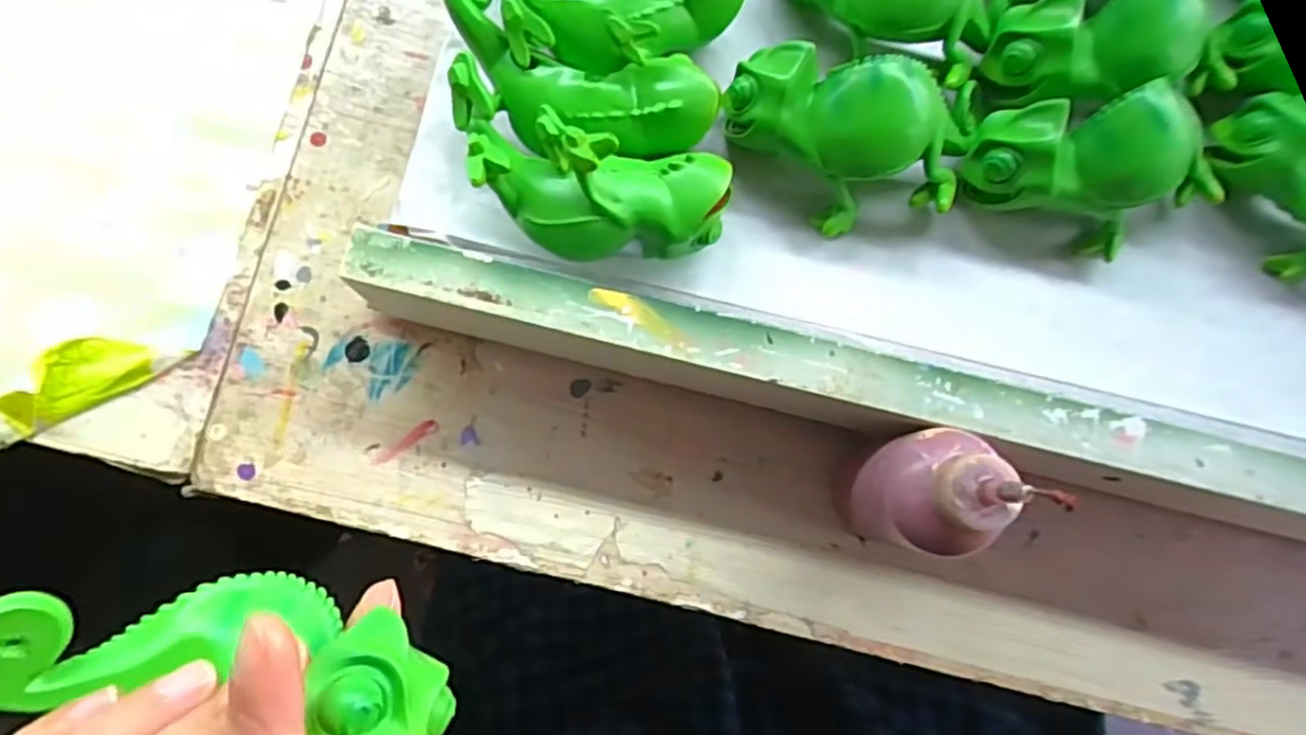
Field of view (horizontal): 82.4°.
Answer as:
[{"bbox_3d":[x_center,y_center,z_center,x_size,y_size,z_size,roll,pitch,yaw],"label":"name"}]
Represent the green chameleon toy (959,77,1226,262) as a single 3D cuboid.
[{"bbox_3d":[0.161,-0.070,0.268,0.090,0.042,0.053,-8,81,-3],"label":"green chameleon toy"}]

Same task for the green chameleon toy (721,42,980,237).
[{"bbox_3d":[0.073,-0.081,0.267,0.094,0.044,0.057,6,81,-1],"label":"green chameleon toy"}]

